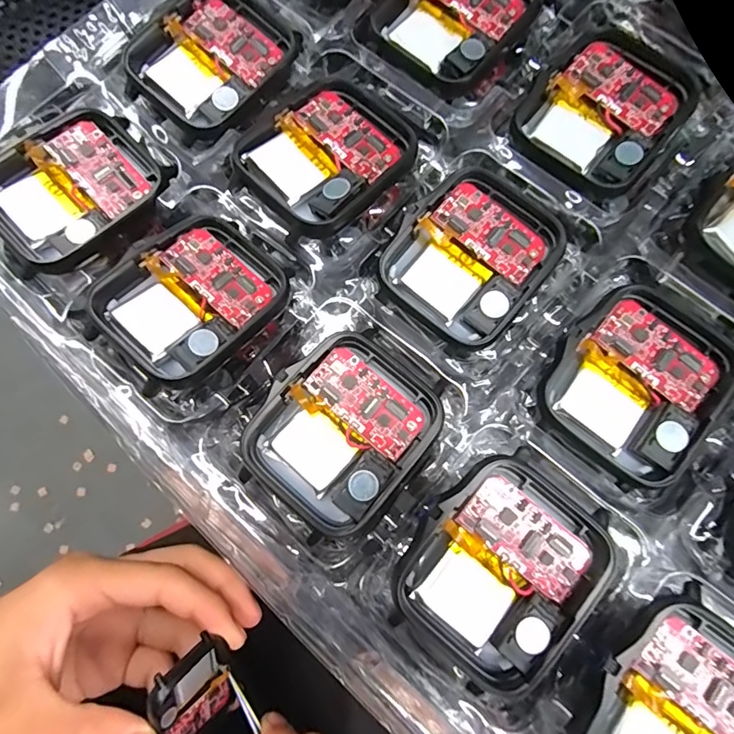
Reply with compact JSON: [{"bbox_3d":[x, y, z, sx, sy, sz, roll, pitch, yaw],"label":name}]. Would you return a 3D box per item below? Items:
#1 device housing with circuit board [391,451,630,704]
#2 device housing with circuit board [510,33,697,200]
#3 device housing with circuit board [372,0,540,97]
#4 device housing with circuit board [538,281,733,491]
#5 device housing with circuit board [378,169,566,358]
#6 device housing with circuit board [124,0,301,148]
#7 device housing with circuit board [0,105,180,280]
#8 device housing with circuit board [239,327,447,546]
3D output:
[{"bbox_3d":[0.030,0.045,0.103,0.039,0.006,0.045,38,81,8],"label":"device housing with circuit board"},{"bbox_3d":[0.065,-0.070,0.128,0.036,0.005,0.043,41,81,8],"label":"device housing with circuit board"},{"bbox_3d":[0.026,-0.103,0.136,0.037,0.006,0.044,40,81,8],"label":"device housing with circuit board"},{"bbox_3d":[0.066,0.004,0.113,0.038,0.006,0.042,37,81,8],"label":"device housing with circuit board"},{"bbox_3d":[0.028,-0.029,0.124,0.037,0.008,0.043,41,81,8],"label":"device housing with circuit board"},{"bbox_3d":[-0.044,-0.090,0.135,0.038,0.006,0.047,41,81,8],"label":"device housing with circuit board"},{"bbox_3d":[-0.080,-0.048,0.127,0.046,0.006,0.039,-41,81,-8],"label":"device housing with circuit board"},{"bbox_3d":[-0.006,0.016,0.114,0.037,0.007,0.046,40,81,8],"label":"device housing with circuit board"}]

